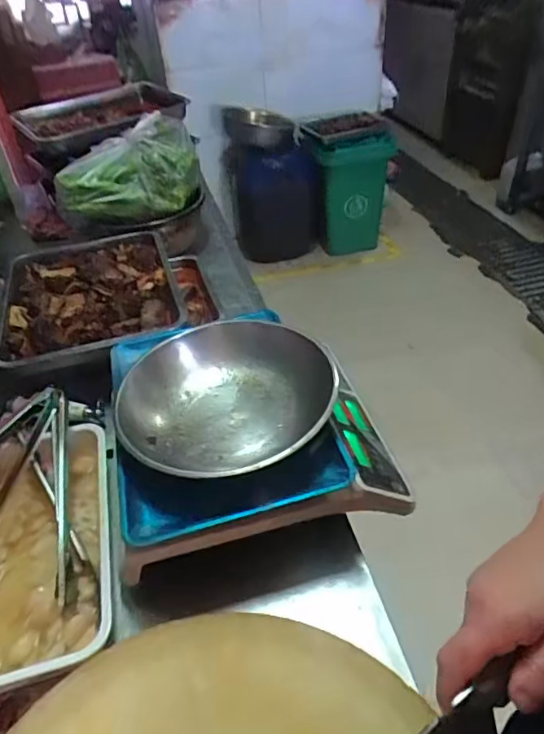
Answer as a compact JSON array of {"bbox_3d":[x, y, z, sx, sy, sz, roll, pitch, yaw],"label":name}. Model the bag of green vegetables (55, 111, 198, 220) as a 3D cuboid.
[{"bbox_3d":[-0.282,-0.377,1.038,0.278,0.179,0.174,-12,40,-8],"label":"bag of green vegetables"}]

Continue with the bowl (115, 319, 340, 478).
[{"bbox_3d":[-0.044,0.041,0.610,0.218,0.075,0.225,-3,39,2],"label":"bowl"}]

